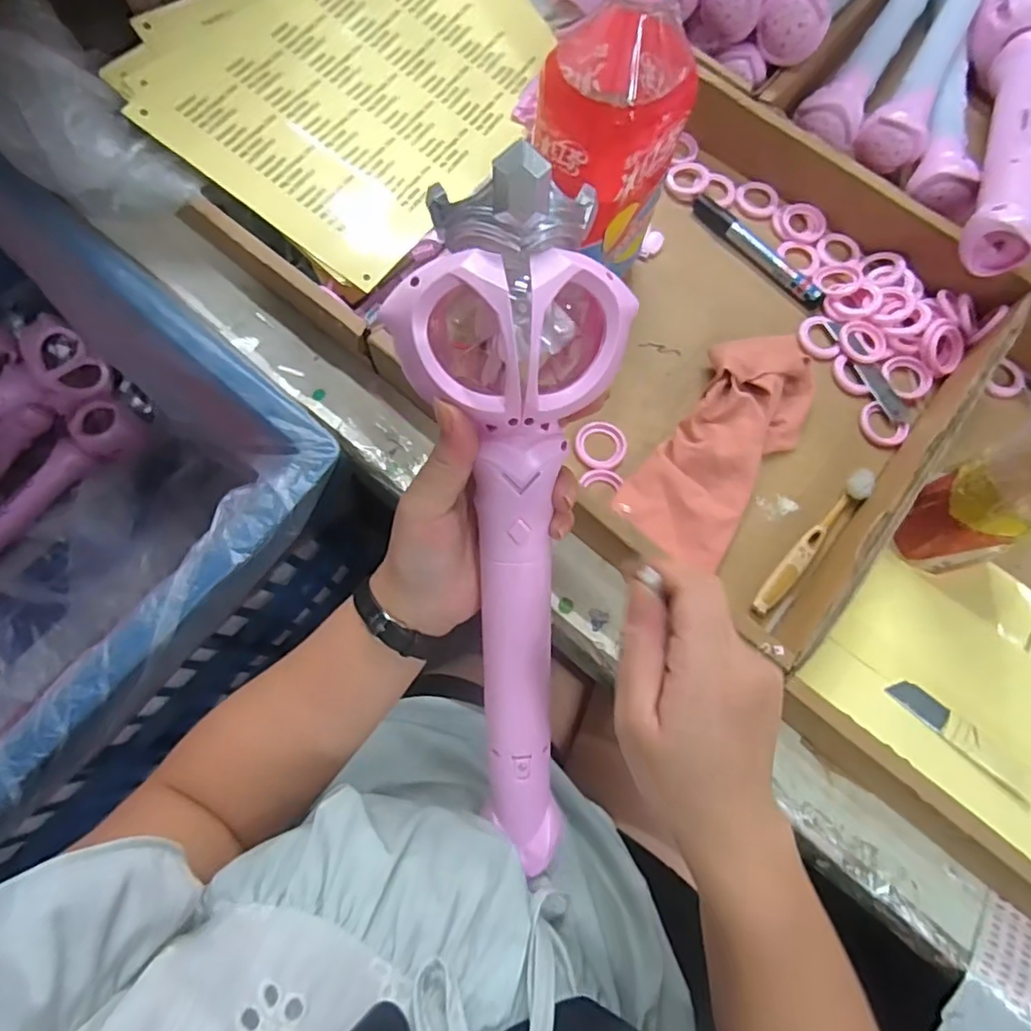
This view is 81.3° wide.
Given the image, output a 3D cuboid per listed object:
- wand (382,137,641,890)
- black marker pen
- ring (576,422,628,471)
[{"bbox_3d":[-0.001,0.026,0.296,0.092,0.044,0.341,0,112,0],"label":"wand"},{"bbox_3d":[0.201,-0.221,0.499,0.021,0.015,0.136,-41,79,-13],"label":"black marker pen"},{"bbox_3d":[0.063,-0.051,0.438,0.037,0.004,0.037,13,73,1],"label":"ring"}]

